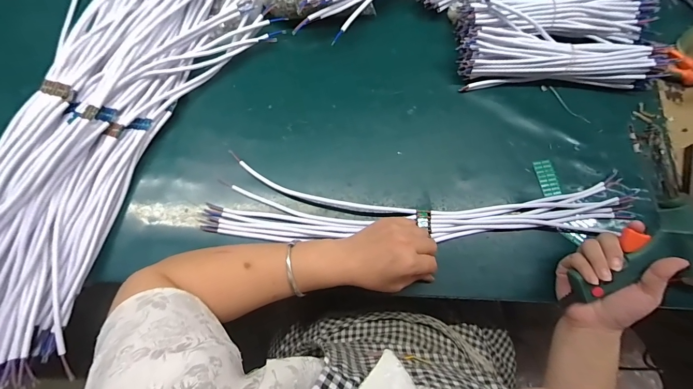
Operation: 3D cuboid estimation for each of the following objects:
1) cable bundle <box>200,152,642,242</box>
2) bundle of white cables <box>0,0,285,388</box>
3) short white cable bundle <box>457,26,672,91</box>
[{"bbox_3d":[0.110,0.011,0.465,0.592,0.023,0.100,-1,71,-3],"label":"cable bundle"},{"bbox_3d":[-0.343,-0.119,0.456,0.301,0.058,0.635,21,72,5],"label":"bundle of white cables"},{"bbox_3d":[0.331,-0.205,0.503,0.312,0.055,0.074,-1,73,-2],"label":"short white cable bundle"}]

